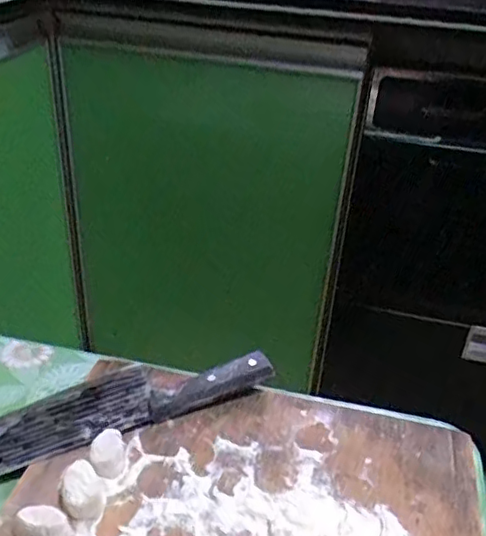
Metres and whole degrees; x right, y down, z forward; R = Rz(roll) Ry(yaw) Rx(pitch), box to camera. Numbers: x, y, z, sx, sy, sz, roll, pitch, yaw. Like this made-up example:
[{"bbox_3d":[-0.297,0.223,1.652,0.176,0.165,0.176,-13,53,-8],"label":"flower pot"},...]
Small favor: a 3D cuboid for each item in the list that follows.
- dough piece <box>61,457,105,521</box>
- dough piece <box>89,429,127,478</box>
[{"bbox_3d":[-0.123,0.171,0.456,0.030,0.020,0.044,-7,35,-16],"label":"dough piece"},{"bbox_3d":[-0.110,0.151,0.487,0.026,0.018,0.040,0,34,-6],"label":"dough piece"}]

